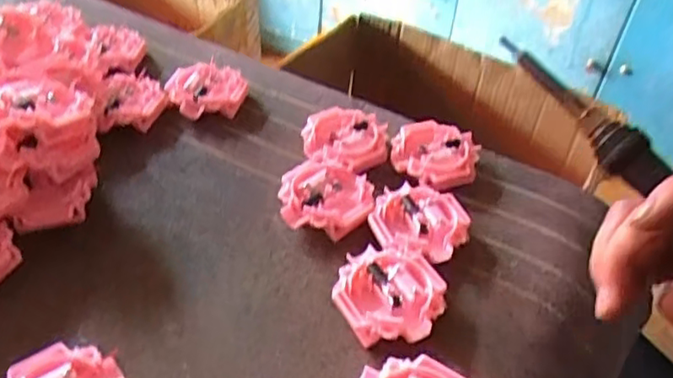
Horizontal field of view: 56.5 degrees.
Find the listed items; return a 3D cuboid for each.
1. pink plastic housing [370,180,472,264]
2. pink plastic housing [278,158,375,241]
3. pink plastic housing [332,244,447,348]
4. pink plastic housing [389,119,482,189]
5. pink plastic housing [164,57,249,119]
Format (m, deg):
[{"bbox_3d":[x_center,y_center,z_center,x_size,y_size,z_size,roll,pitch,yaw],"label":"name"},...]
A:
[{"bbox_3d":[0.046,0.019,0.349,0.052,0.014,0.051,2,44,-2],"label":"pink plastic housing"},{"bbox_3d":[-0.006,0.005,0.363,0.052,0.016,0.051,12,44,9],"label":"pink plastic housing"},{"bbox_3d":[0.026,0.053,0.312,0.052,0.015,0.052,2,44,-2],"label":"pink plastic housing"},{"bbox_3d":[0.061,-0.021,0.391,0.052,0.016,0.047,12,44,9],"label":"pink plastic housing"},{"bbox_3d":[-0.089,-0.067,0.433,0.051,0.018,0.053,4,43,-3],"label":"pink plastic housing"}]

